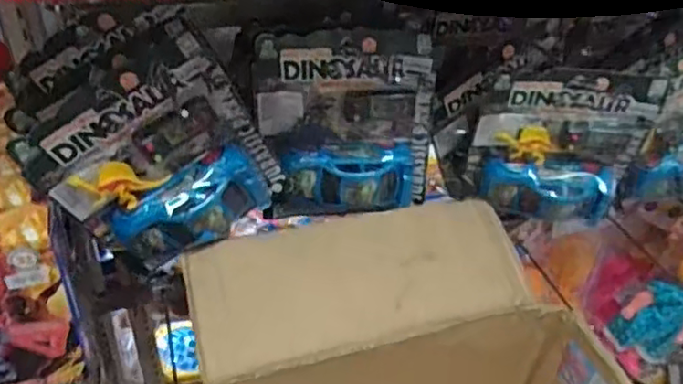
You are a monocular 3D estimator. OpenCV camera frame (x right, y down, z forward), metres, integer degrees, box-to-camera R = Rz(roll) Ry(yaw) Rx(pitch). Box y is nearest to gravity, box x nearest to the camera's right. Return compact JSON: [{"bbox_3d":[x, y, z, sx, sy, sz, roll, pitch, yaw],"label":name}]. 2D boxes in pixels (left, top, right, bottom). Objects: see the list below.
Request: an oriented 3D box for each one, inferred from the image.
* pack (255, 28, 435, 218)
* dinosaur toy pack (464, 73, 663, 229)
[{"bbox_3d":[0.006,-0.073,0.682,0.197,0.183,0.091,5,38,0],"label":"pack"},{"bbox_3d":[0.255,-0.050,0.718,0.195,0.181,0.048,7,38,2],"label":"dinosaur toy pack"}]

